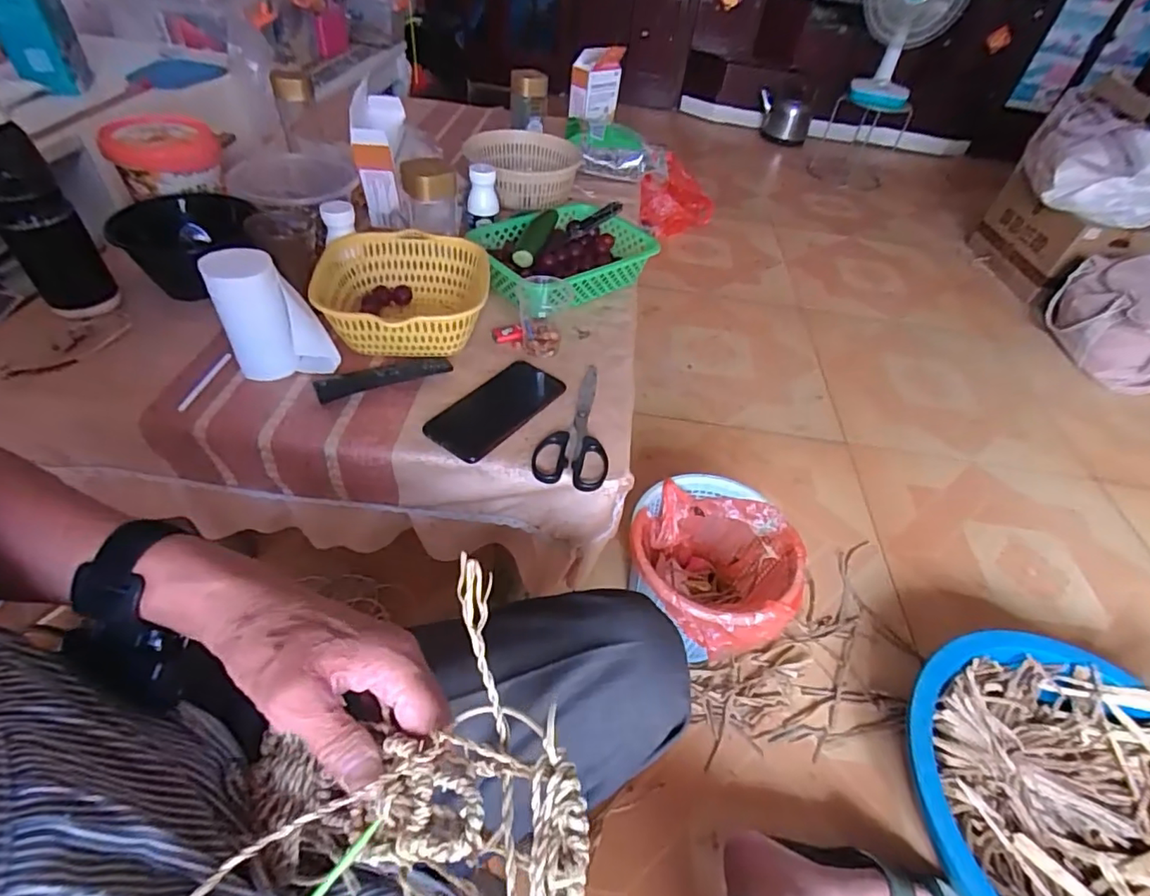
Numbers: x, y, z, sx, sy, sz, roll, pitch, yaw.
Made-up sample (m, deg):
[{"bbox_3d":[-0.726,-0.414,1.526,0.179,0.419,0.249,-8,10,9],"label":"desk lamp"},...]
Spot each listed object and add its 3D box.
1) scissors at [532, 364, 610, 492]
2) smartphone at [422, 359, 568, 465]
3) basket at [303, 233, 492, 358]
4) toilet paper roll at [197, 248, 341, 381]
[{"bbox_3d":[0.000,-0.034,0.622,0.076,0.007,0.197,6,47,0],"label":"scissors"},{"bbox_3d":[-0.090,-0.048,0.616,0.084,0.012,0.161,31,52,21],"label":"smartphone"},{"bbox_3d":[-0.219,-0.190,0.688,0.202,0.074,0.195,3,47,-3],"label":"basket"},{"bbox_3d":[-0.323,-0.137,0.591,0.095,0.120,0.091,-23,54,-24],"label":"toilet paper roll"}]

